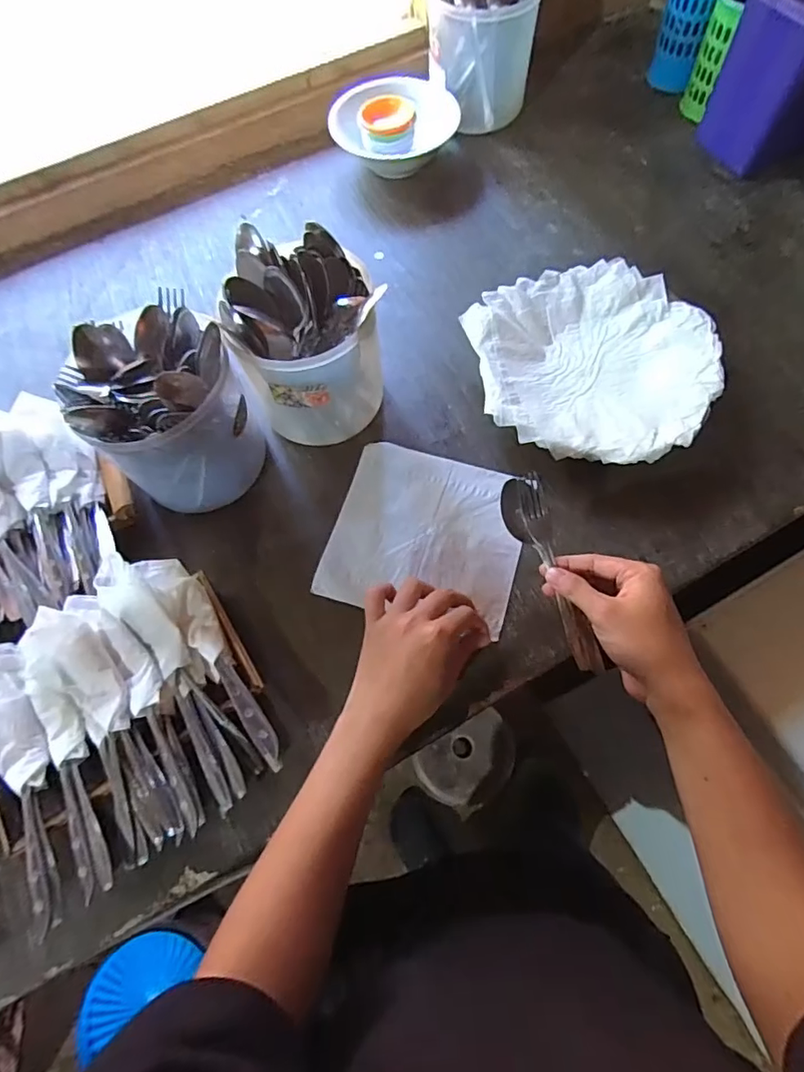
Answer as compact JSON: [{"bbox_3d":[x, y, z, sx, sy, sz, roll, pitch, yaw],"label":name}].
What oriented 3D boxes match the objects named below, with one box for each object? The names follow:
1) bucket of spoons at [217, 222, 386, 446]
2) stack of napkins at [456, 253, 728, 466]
[{"bbox_3d":[-0.088,-0.183,0.515,0.124,0.160,0.131,-1,67,3],"label":"bucket of spoons"},{"bbox_3d":[0.203,-0.181,0.560,0.242,0.046,0.240,-9,67,-1],"label":"stack of napkins"}]

